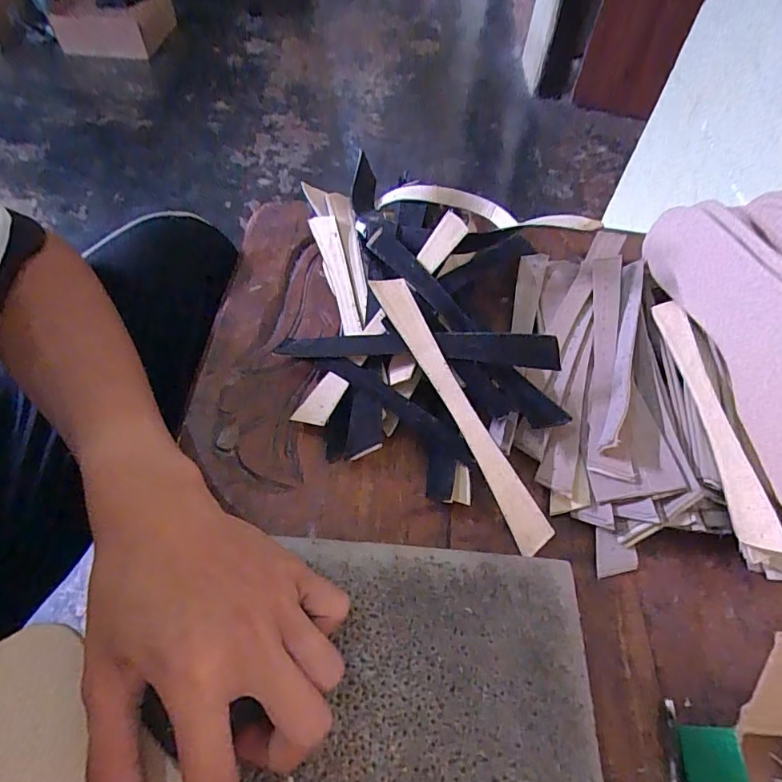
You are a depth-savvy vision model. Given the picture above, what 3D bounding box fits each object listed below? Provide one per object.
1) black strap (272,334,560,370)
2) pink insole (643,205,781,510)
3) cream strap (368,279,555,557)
[{"bbox_3d":[0.011,-0.028,0.326,0.188,0.025,0.022,3,57,14],"label":"black strap"},{"bbox_3d":[0.230,-0.036,0.321,0.019,0.078,0.245,14,47,-23],"label":"pink insole"},{"bbox_3d":[0.040,0.009,0.302,0.019,0.014,0.185,-25,78,-17],"label":"cream strap"}]

